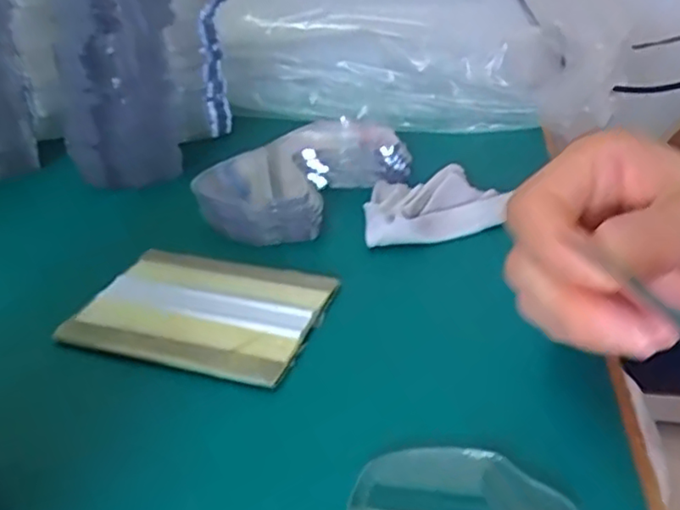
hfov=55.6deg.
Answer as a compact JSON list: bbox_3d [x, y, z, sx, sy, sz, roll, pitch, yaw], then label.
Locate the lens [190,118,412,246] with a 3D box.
[{"bbox_3d":[-0.022,-0.044,0.377,0.076,0.034,0.131,19,37,32],"label":"lens"}]

